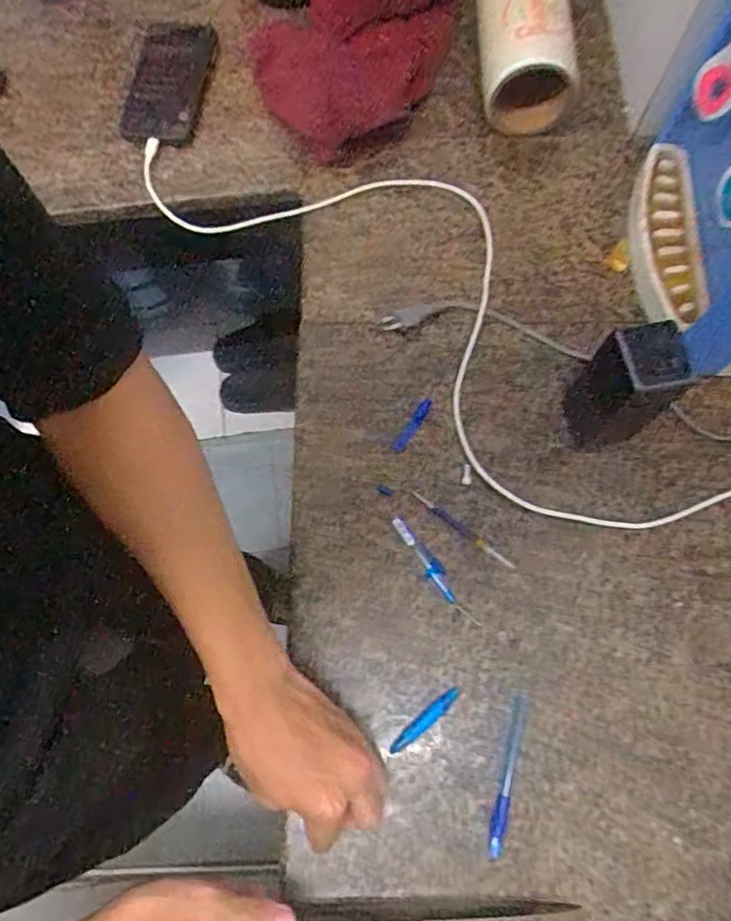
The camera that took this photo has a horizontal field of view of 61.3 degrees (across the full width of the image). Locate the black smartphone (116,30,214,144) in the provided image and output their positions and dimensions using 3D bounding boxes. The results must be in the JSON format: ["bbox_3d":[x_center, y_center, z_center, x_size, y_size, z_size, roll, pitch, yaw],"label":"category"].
[{"bbox_3d":[-0.224,-0.433,0.706,0.083,0.016,0.187,6,73,3],"label":"black smartphone"}]

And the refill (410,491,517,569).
[{"bbox_3d":[0.083,0.060,0.530,0.104,0.004,0.008,36,77,11],"label":"refill"}]

